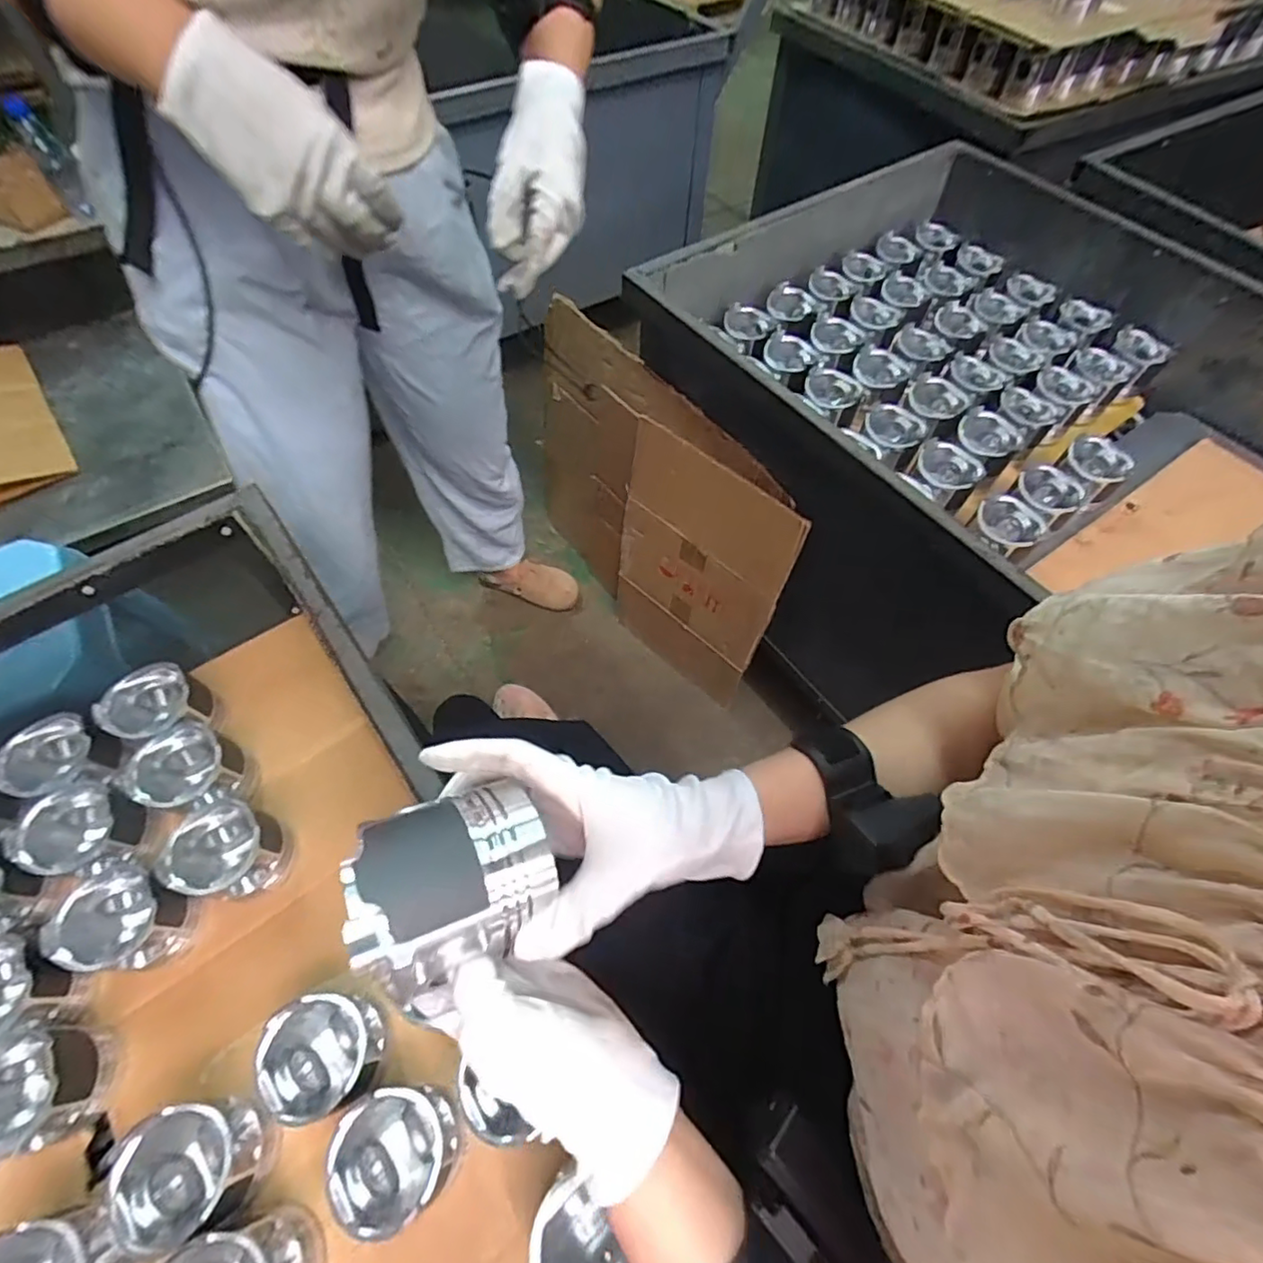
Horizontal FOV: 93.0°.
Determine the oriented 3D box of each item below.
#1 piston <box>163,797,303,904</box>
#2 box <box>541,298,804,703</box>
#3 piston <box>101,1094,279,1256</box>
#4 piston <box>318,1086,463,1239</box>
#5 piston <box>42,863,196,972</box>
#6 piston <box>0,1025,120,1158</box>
[{"bbox_3d":[-0.385,0.214,0.582,0.083,0.087,0.081,1,59,-1],"label":"piston"},{"bbox_3d":[0.006,-0.217,1.138,0.062,0.555,0.663,-29,62,-25],"label":"box"},{"bbox_3d":[-0.333,0.409,0.461,0.090,0.083,0.082,1,59,-1],"label":"piston"},{"bbox_3d":[-0.184,0.407,0.469,0.077,0.078,0.077,1,59,-1],"label":"piston"},{"bbox_3d":[-0.452,0.263,0.545,0.083,0.085,0.077,1,59,-1],"label":"piston"},{"bbox_3d":[-0.483,0.369,0.486,0.081,0.092,0.079,1,59,-1],"label":"piston"}]

